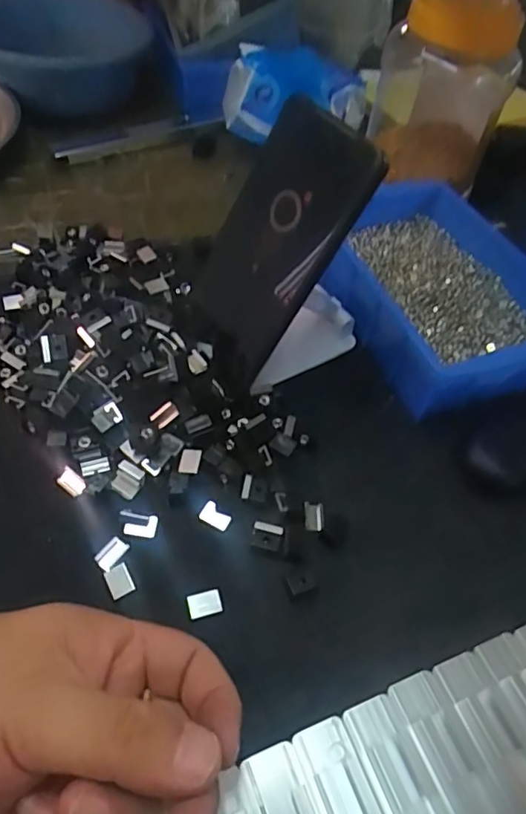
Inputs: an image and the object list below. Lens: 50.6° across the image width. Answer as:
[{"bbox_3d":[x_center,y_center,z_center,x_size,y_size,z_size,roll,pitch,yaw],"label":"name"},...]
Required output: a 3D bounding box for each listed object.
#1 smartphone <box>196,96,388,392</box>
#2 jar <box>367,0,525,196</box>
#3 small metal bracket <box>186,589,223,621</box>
[{"bbox_3d":[0.004,-0.095,0.326,0.077,0.145,0.012,47,32,24],"label":"smartphone"},{"bbox_3d":[0.152,-0.272,0.480,0.102,0.145,0.093,14,51,4],"label":"jar"},{"bbox_3d":[-0.030,0.101,0.284,0.017,0.004,0.011,-12,54,-16],"label":"small metal bracket"}]

